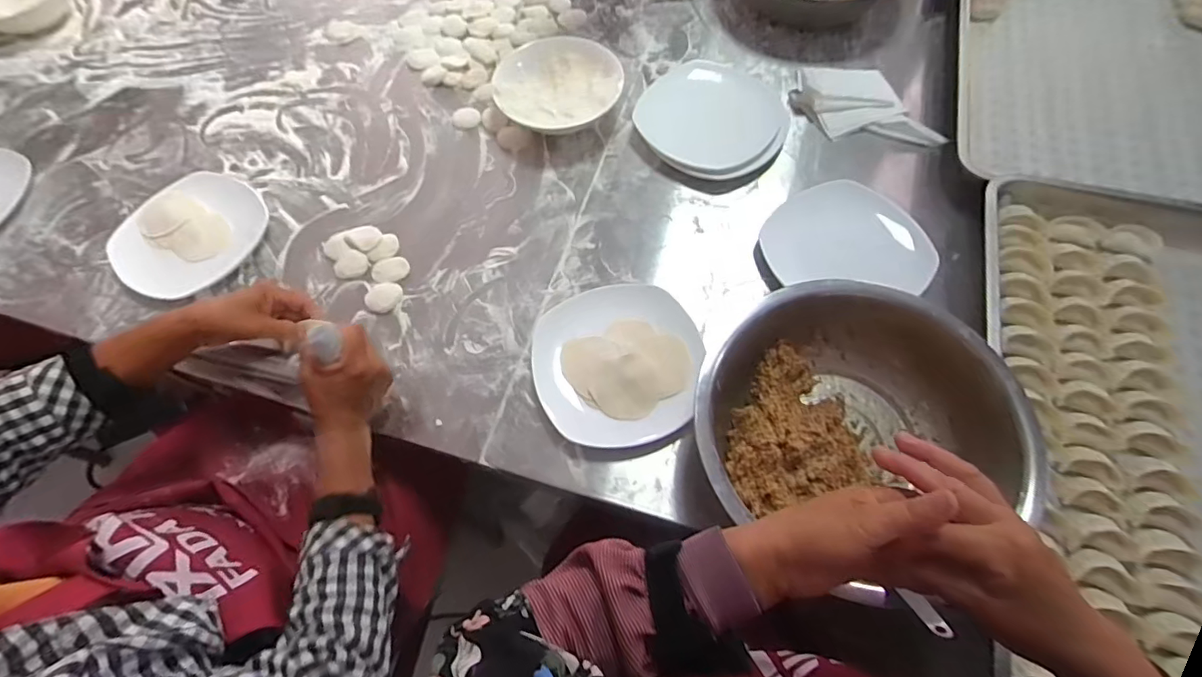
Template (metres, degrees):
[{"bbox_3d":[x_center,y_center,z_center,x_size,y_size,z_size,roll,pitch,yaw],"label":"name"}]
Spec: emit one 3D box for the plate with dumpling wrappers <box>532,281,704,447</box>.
[{"bbox_3d":[0.018,0.022,0.587,0.175,0.025,0.187,-1,64,1],"label":"plate with dumpling wrappers"}]

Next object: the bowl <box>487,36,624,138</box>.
[{"bbox_3d":[-0.058,-0.340,0.746,0.171,0.053,0.151,10,65,7],"label":"bowl"}]

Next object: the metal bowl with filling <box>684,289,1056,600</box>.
[{"bbox_3d":[0.235,0.089,0.505,0.288,0.083,0.276,2,65,3],"label":"metal bowl with filling"}]

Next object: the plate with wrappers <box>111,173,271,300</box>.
[{"bbox_3d":[-0.529,-0.138,0.693,0.165,0.020,0.178,34,70,16],"label":"plate with wrappers"}]

